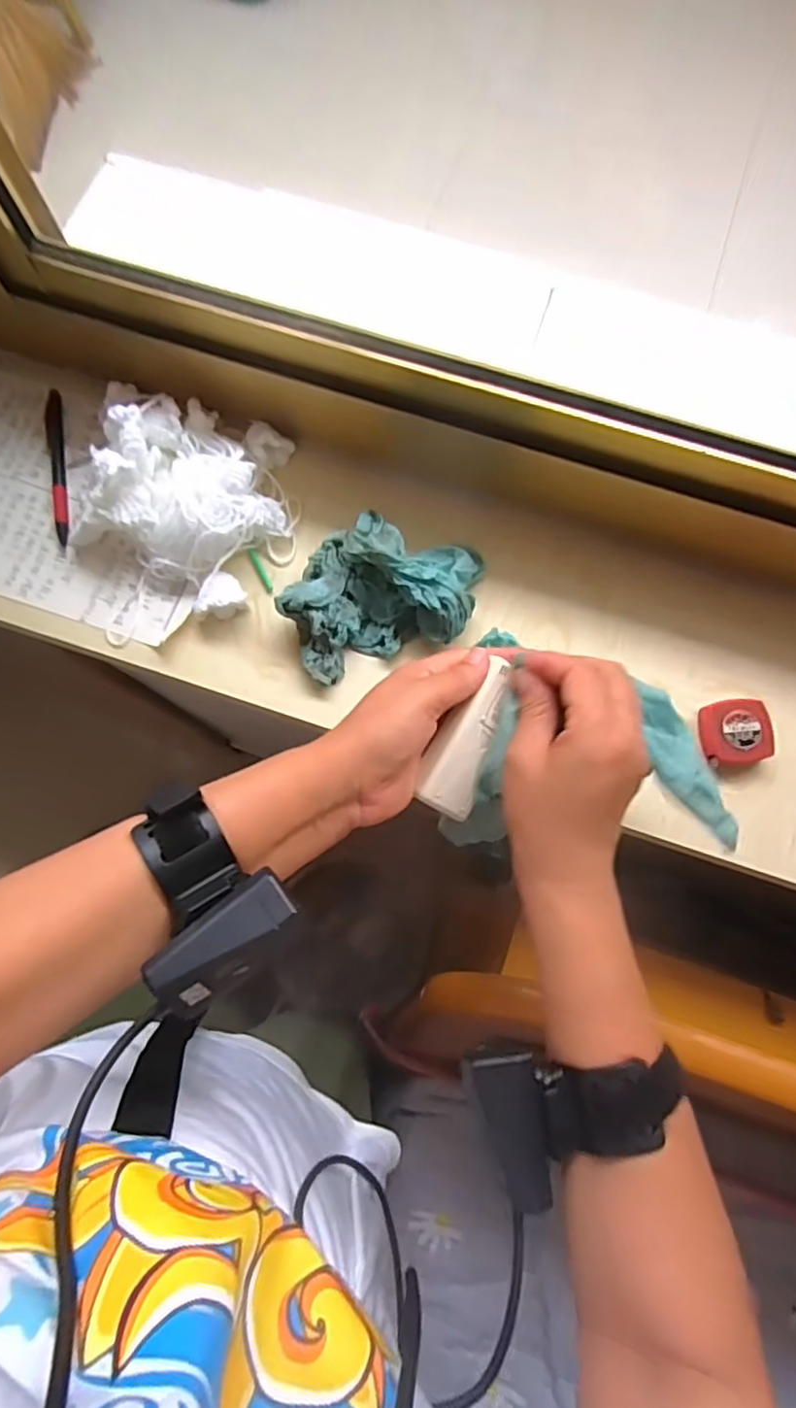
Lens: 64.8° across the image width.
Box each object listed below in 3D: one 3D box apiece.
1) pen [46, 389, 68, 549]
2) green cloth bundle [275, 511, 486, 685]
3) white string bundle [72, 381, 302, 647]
[{"bbox_3d":[-0.274,-0.191,0.505,0.014,0.007,0.137,-11,78,-3],"label":"pen"},{"bbox_3d":[-0.012,-0.090,0.462,0.151,0.042,0.112,-21,78,-5],"label":"green cloth bundle"},{"bbox_3d":[-0.171,-0.143,0.465,0.173,0.060,0.193,17,78,3],"label":"white string bundle"}]

